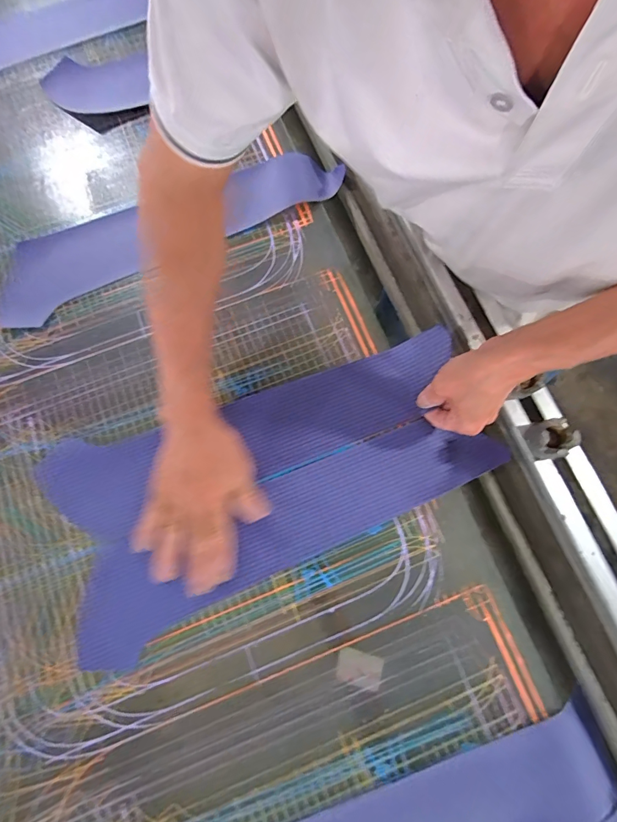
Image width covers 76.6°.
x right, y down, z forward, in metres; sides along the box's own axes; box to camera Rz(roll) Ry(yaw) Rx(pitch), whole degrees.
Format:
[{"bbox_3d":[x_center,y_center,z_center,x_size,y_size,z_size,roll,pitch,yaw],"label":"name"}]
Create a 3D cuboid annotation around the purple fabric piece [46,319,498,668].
[{"bbox_3d":[-0.045,0.065,0.408,0.447,0.030,0.214,-24,77,-5],"label":"purple fabric piece"}]

